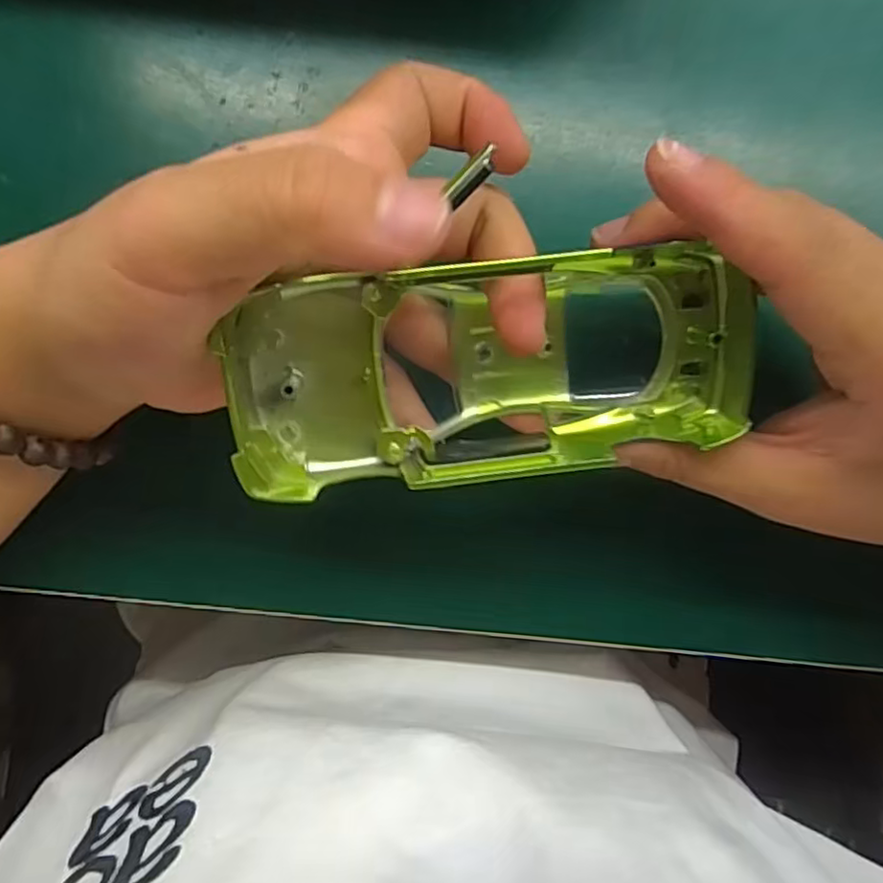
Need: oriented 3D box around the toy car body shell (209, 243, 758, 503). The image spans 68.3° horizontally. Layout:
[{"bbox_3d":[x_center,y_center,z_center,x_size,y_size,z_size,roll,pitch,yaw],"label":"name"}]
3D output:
[{"bbox_3d":[0.013,-0.021,0.172,0.131,0.035,0.056,-7,97,-7],"label":"toy car body shell"}]

